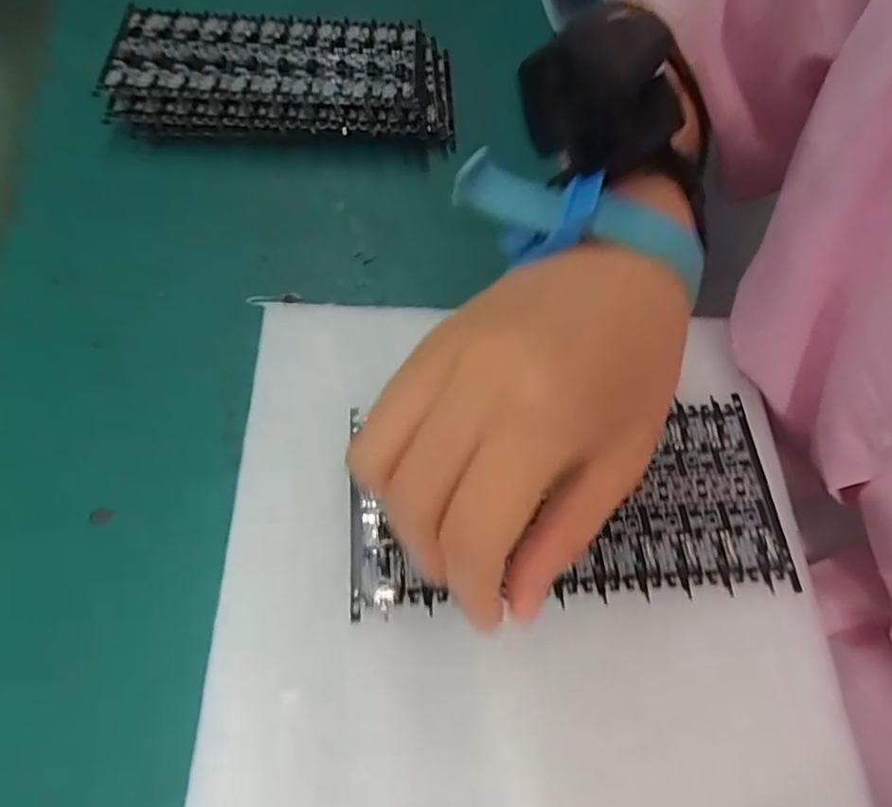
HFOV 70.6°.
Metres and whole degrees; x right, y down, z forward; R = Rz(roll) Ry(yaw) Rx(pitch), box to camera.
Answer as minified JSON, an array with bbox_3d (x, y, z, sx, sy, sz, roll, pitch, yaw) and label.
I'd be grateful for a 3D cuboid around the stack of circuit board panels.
[{"bbox_3d":[-0.086,-0.177,0.342,0.176,0.029,0.076,0,62,-2],"label":"stack of circuit board panels"}]

